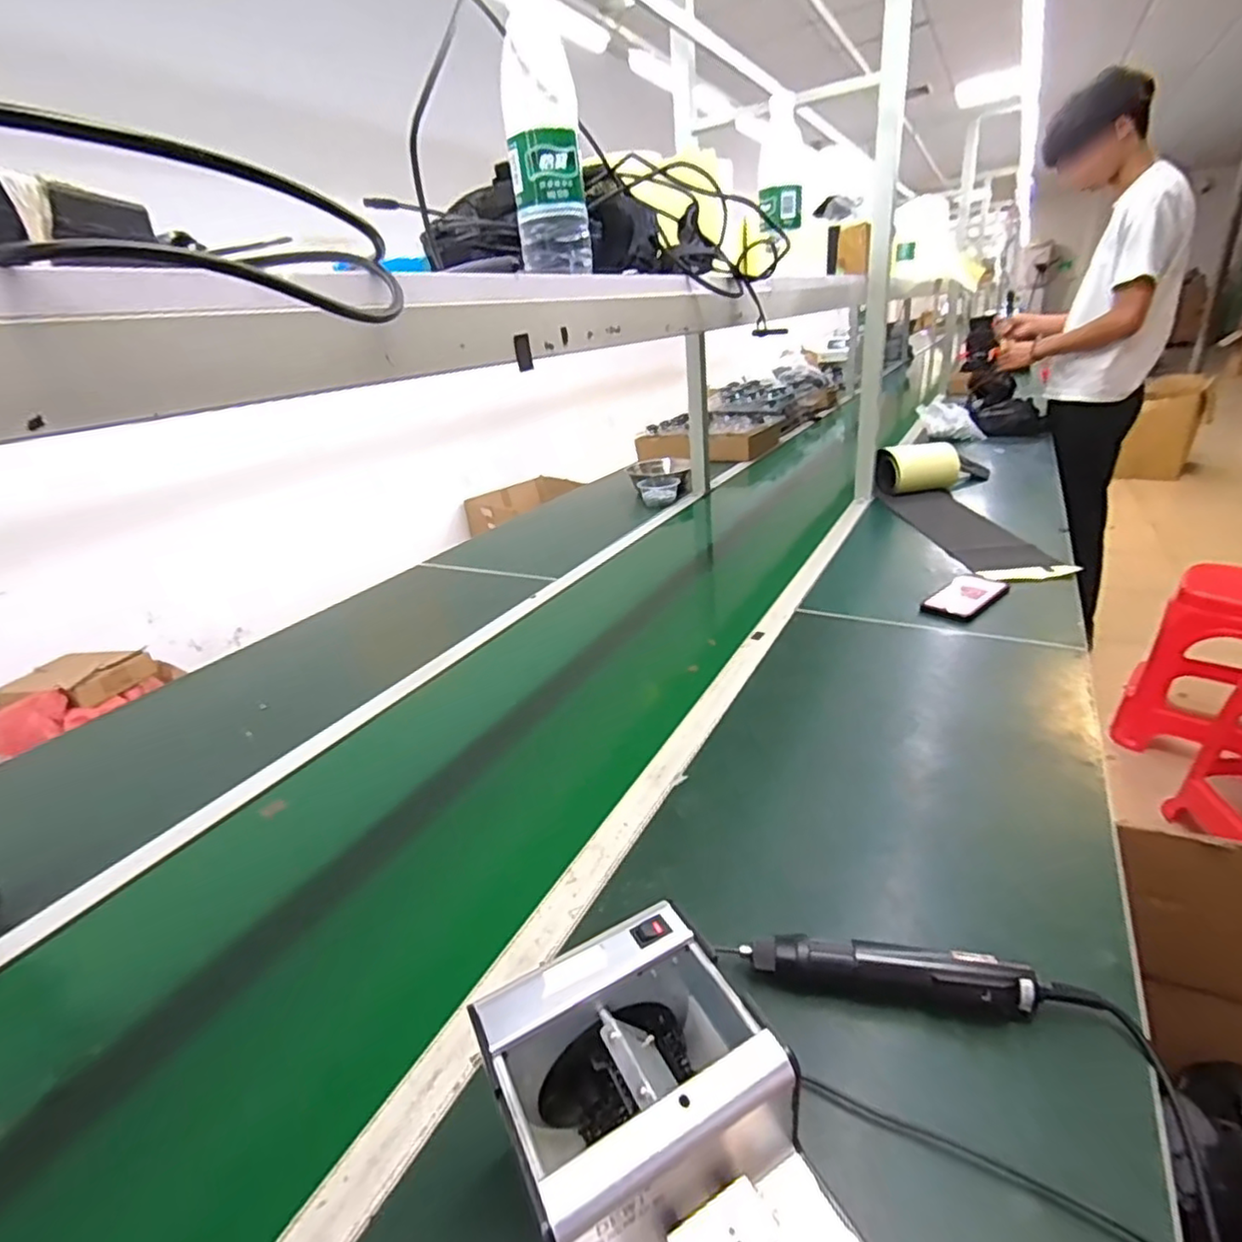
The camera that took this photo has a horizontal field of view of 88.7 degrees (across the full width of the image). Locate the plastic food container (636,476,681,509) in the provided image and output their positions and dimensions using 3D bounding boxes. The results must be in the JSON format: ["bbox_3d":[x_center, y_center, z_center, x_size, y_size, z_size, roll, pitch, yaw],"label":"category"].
[{"bbox_3d":[0.104,-0.354,1.745,0.120,0.058,0.136,-3,25,6],"label":"plastic food container"}]

